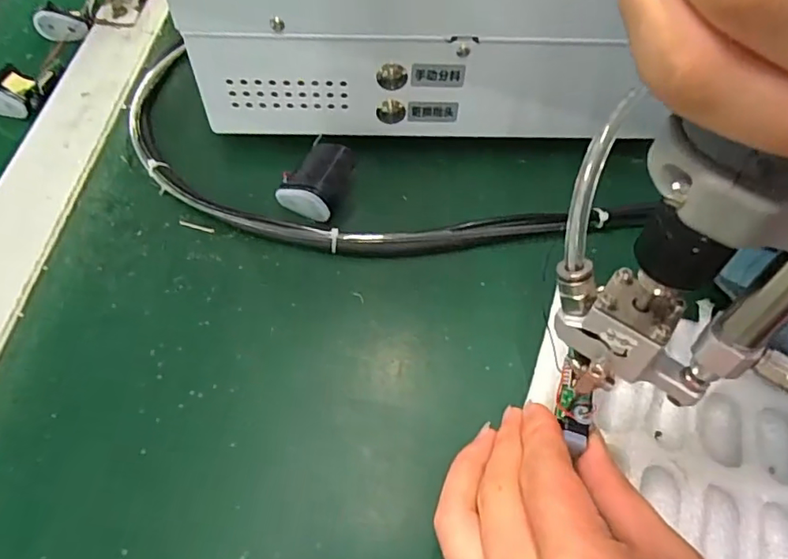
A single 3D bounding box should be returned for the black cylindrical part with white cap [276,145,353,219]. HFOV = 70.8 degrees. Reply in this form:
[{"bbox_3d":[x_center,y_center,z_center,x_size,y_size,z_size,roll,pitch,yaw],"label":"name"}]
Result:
[{"bbox_3d":[-0.044,-0.059,0.326,0.041,0.024,0.042,31,60,16],"label":"black cylindrical part with white cap"}]

